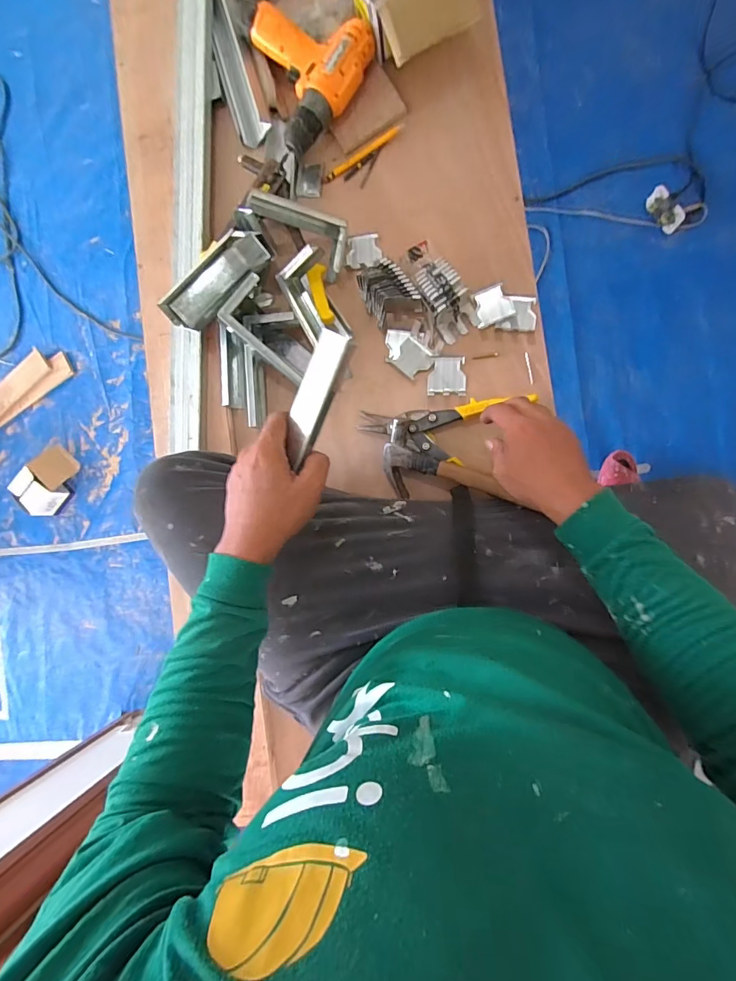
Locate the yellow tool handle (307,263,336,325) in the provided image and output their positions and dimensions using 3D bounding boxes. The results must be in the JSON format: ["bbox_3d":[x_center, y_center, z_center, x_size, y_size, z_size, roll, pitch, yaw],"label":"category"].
[{"bbox_3d":[-0.067,-0.281,0.639,0.024,0.021,0.084,-10,86,10],"label":"yellow tool handle"}]

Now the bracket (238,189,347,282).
[{"bbox_3d":[-0.104,-0.362,0.633,0.152,0.042,0.071,15,93,-19],"label":"bracket"}]

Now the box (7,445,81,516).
[{"bbox_3d":[-1.070,-0.036,1.503,0.134,0.106,0.222,33,94,10],"label":"box"}]

